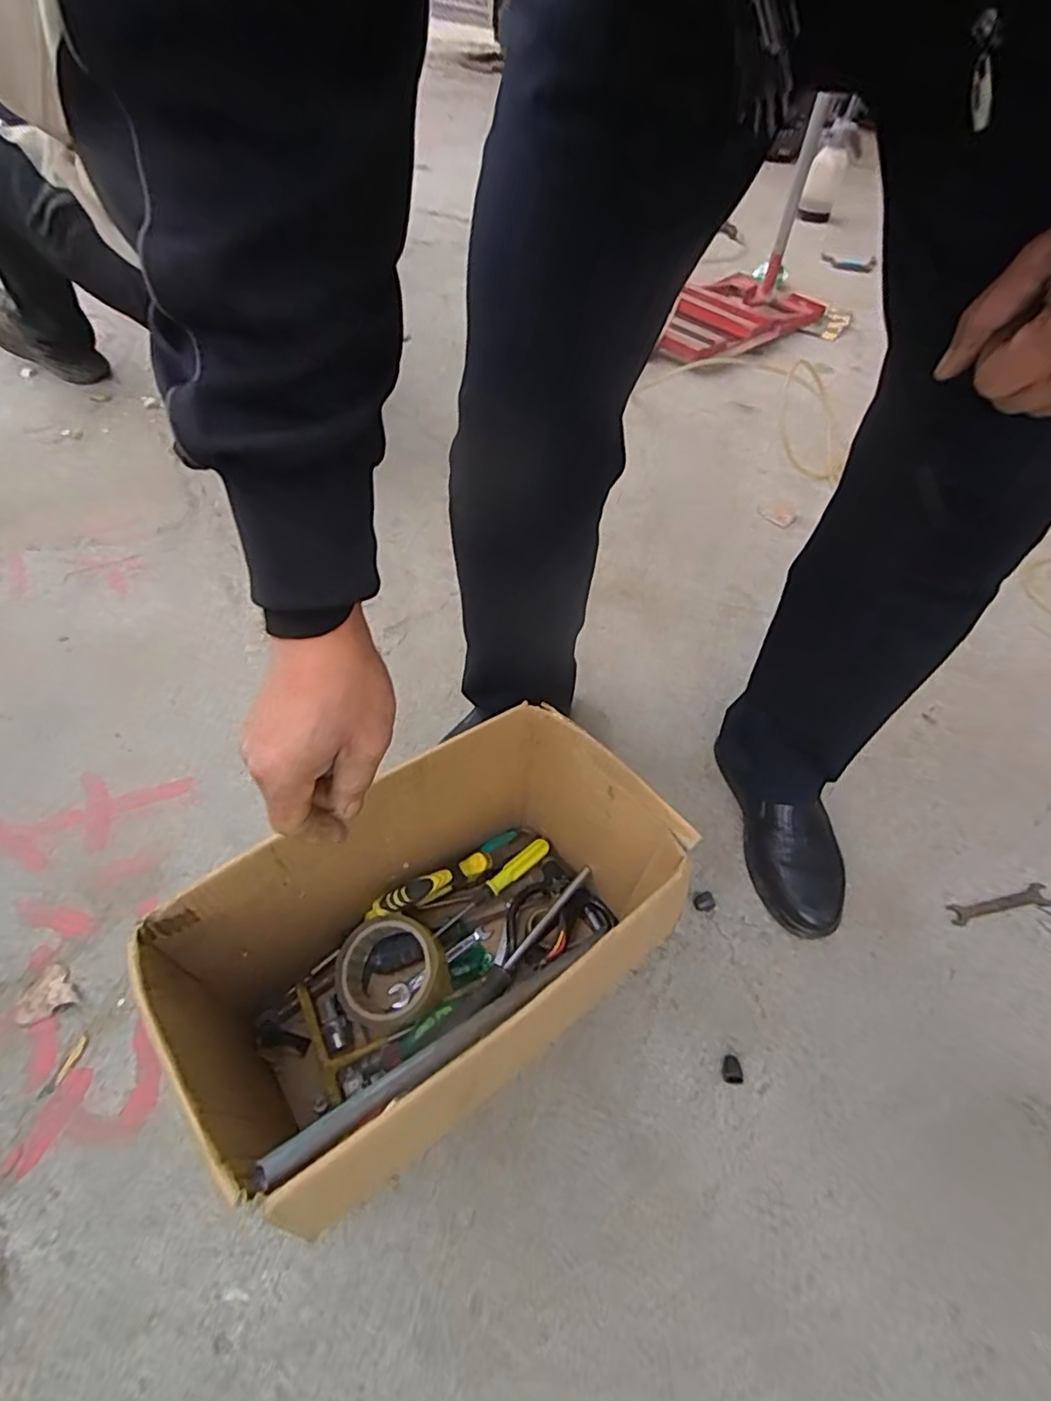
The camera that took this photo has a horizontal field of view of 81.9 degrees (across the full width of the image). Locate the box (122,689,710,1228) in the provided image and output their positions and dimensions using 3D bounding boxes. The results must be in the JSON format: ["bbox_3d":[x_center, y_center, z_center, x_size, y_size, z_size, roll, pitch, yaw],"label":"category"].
[{"bbox_3d":[-0.068,0.211,0.528,0.363,0.254,0.218,-30,61,-23],"label":"box"}]

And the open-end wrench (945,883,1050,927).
[{"bbox_3d":[0.546,0.235,0.698,0.124,0.005,0.025,-10,68,-6],"label":"open-end wrench"}]

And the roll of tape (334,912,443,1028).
[{"bbox_3d":[-0.129,0.258,0.582,0.099,0.059,0.090,2,54,-3],"label":"roll of tape"}]

